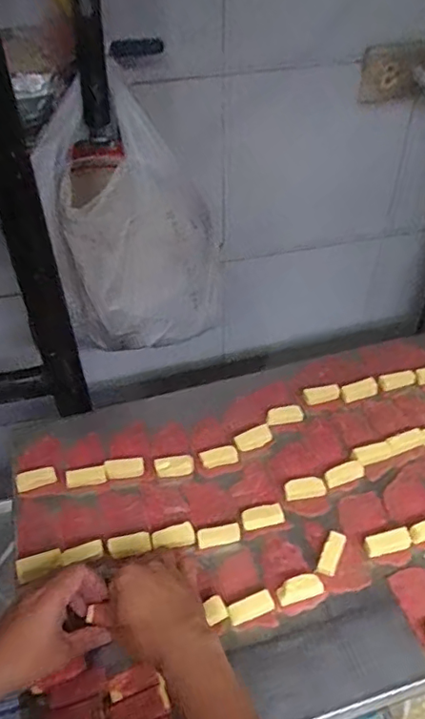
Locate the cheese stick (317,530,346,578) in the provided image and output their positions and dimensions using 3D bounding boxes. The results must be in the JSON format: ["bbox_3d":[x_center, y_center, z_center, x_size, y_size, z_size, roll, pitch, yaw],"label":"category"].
[{"bbox_3d":[0.129,0.209,0.603,0.020,0.013,0.053,17,47,18],"label":"cheese stick"}]

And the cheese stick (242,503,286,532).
[{"bbox_3d":[0.058,0.181,0.645,0.047,0.007,0.026,-10,45,-9],"label":"cheese stick"}]

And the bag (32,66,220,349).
[{"bbox_3d":[-0.110,-0.180,0.784,0.225,0.341,0.141,-10,45,-8],"label":"bag"}]

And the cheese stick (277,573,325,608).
[{"bbox_3d":[0.090,0.237,0.576,0.047,0.012,0.021,-13,45,-12],"label":"cheese stick"}]

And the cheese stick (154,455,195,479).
[{"bbox_3d":[-0.047,0.133,0.697,0.049,0.013,0.023,-5,44,-3],"label":"cheese stick"}]

